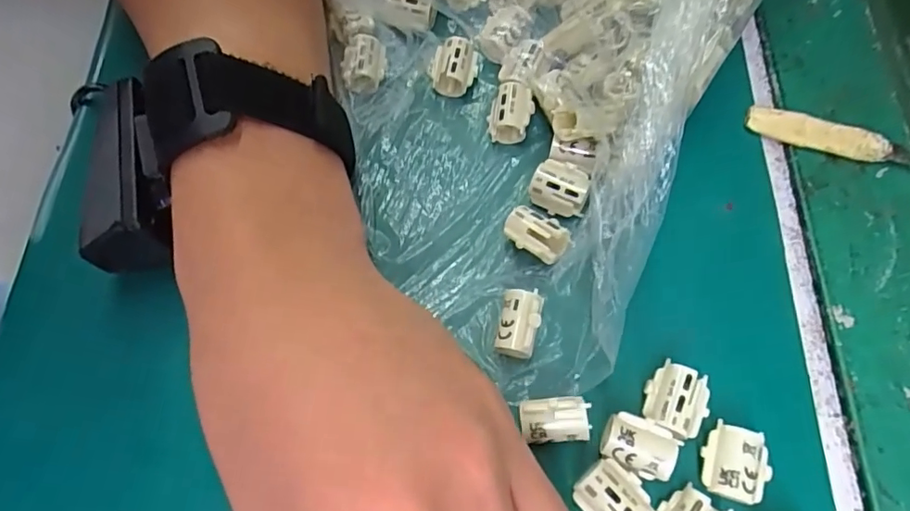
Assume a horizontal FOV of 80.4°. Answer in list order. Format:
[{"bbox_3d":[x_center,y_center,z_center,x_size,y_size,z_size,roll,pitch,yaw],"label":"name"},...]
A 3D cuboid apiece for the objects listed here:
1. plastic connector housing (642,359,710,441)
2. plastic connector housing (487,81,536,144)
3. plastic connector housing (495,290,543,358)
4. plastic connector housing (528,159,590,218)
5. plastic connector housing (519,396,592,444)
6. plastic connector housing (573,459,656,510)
[{"bbox_3d":[0.074,0.049,0.179,0.020,0.009,0.022,31,74,13],"label":"plastic connector housing"},{"bbox_3d":[0.023,-0.059,0.221,0.017,0.014,0.021,7,70,5],"label":"plastic connector housing"},{"bbox_3d":[0.022,0.024,0.189,0.013,0.016,0.022,11,70,6],"label":"plastic connector housing"},{"bbox_3d":[0.040,-0.026,0.208,0.021,0.013,0.017,15,71,8],"label":"plastic connector housing"},{"bbox_3d":[0.033,0.054,0.176,0.022,0.010,0.013,-5,70,0],"label":"plastic connector housing"},{"bbox_3d":[0.050,0.078,0.171,0.019,0.010,0.022,-40,73,-12],"label":"plastic connector housing"}]

